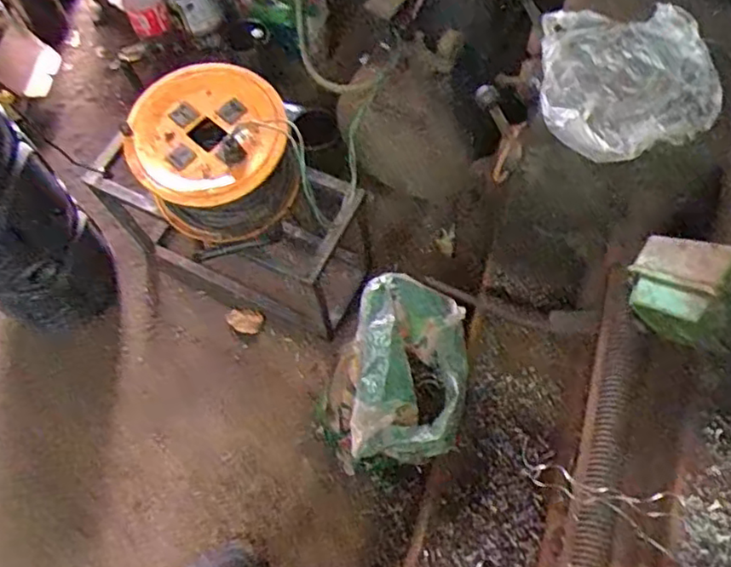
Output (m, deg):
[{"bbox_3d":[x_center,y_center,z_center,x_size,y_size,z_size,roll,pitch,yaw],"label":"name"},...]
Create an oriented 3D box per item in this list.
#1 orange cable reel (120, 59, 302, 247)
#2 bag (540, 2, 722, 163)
[{"bbox_3d":[-0.280,-0.243,1.224,0.285,0.214,0.256,-14,66,-4],"label":"orange cable reel"},{"bbox_3d":[0.326,-0.249,0.801,0.213,0.040,0.221,4,66,4],"label":"bag"}]

